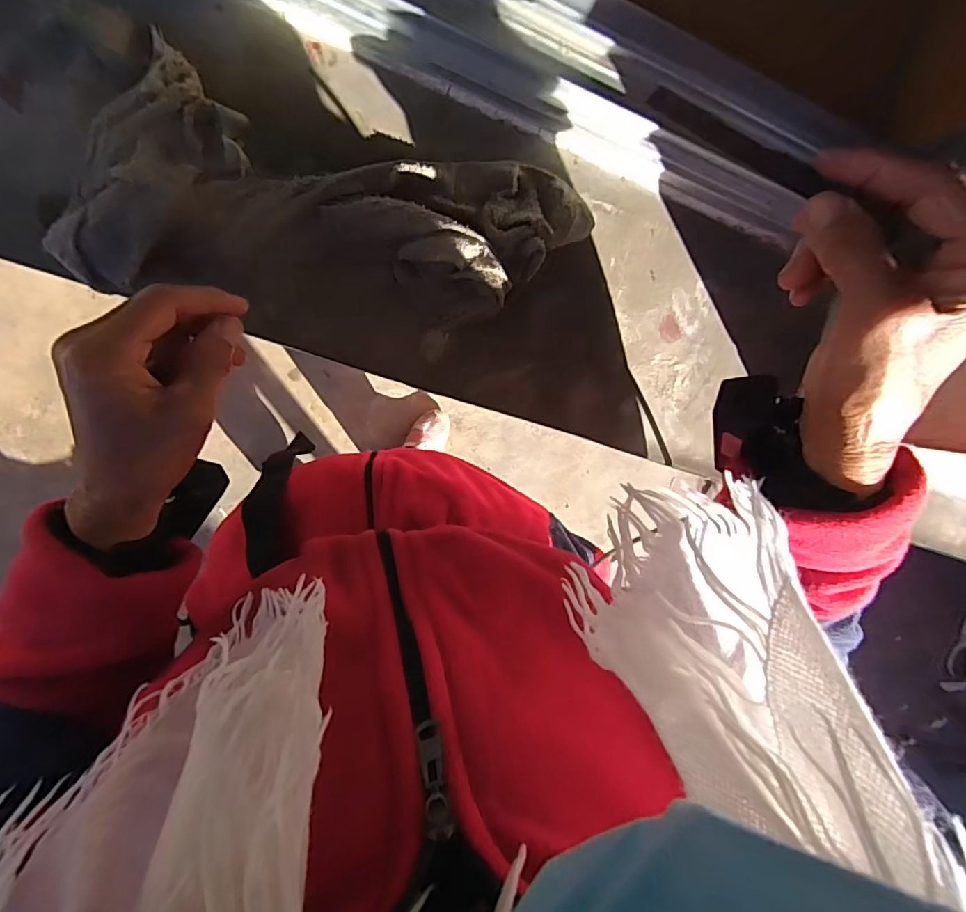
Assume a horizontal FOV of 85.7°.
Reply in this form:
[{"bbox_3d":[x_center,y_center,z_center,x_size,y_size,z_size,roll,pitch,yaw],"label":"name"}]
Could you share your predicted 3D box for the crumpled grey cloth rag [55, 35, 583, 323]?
[{"bbox_3d":[-0.086,-0.151,0.328,0.301,0.053,0.129,10,95,-6],"label":"crumpled grey cloth rag"}]

